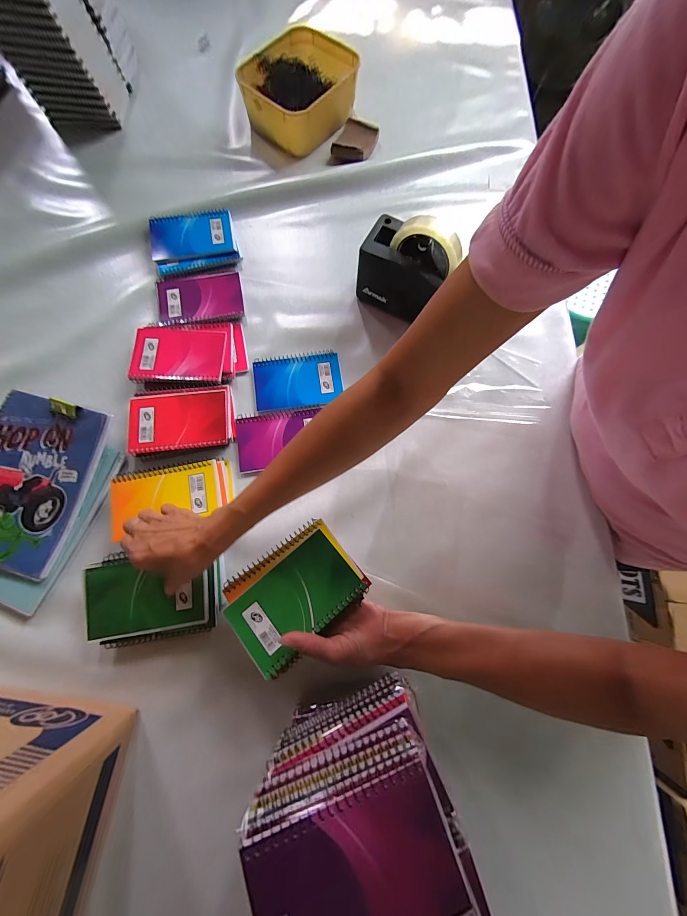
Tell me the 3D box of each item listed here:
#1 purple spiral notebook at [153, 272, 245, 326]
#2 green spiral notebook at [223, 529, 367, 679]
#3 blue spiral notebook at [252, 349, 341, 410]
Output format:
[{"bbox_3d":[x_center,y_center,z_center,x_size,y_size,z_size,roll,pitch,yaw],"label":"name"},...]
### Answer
[{"bbox_3d":[-0.229,-0.253,0.484,0.135,0.014,0.092,-12,76,-5],"label":"purple spiral notebook"},{"bbox_3d":[-0.051,0.150,0.324,0.129,0.009,0.082,-40,80,-11],"label":"green spiral notebook"},{"bbox_3d":[-0.068,-0.116,0.461,0.128,0.006,0.083,-8,76,-4],"label":"blue spiral notebook"}]

